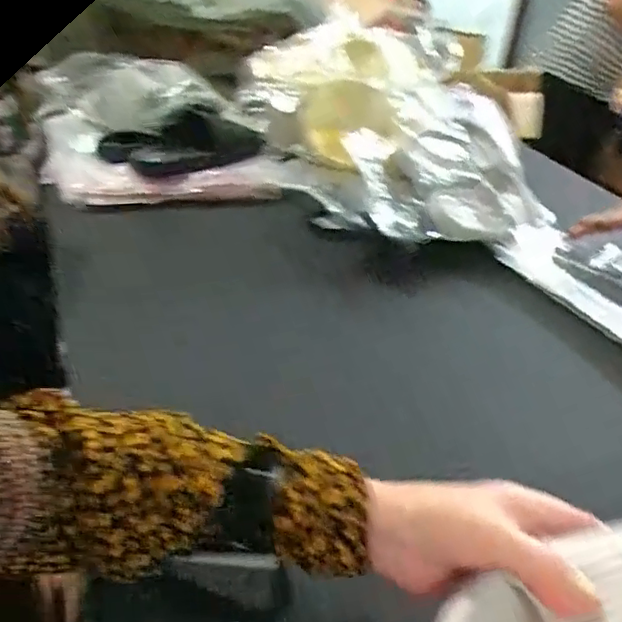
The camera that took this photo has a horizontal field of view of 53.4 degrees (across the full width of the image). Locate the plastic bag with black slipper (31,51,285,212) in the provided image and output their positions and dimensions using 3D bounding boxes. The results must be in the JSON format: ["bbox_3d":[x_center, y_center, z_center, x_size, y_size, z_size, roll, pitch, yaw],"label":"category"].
[{"bbox_3d":[-0.268,-0.318,1.050,0.349,0.139,0.422,-6,35,-19],"label":"plastic bag with black slipper"}]

